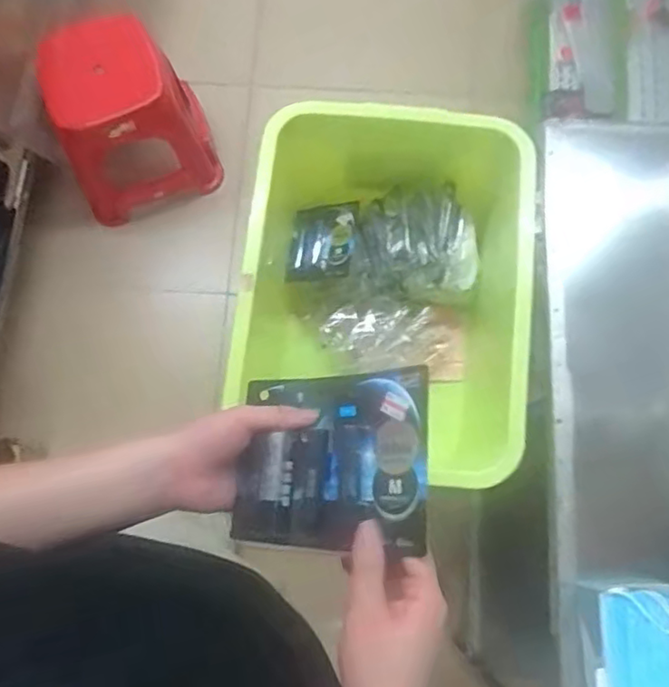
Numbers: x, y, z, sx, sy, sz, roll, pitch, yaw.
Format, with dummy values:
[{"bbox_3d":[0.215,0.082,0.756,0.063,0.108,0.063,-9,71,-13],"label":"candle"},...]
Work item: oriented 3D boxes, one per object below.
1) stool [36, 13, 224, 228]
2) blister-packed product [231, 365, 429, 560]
[{"bbox_3d":[-0.487,-0.533,1.502,0.327,0.365,0.280,-17,76,-3],"label":"stool"},{"bbox_3d":[-0.007,0.087,0.482,0.165,0.021,0.131,-7,68,32],"label":"blister-packed product"}]

